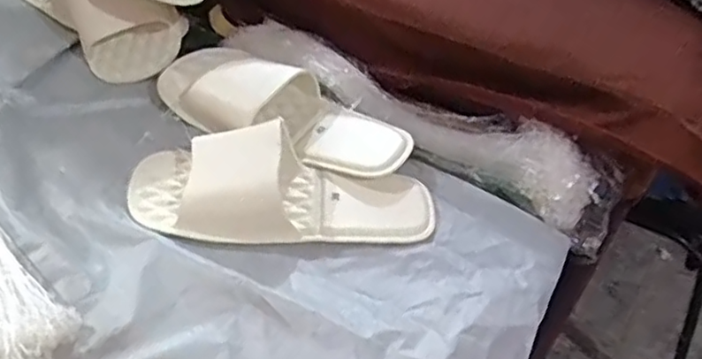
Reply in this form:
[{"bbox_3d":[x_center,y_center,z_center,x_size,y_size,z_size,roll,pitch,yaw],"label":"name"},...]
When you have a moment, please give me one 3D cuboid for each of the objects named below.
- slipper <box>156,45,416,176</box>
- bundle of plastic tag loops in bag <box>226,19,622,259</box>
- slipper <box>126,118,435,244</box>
[{"bbox_3d":[-0.067,-0.074,0.662,0.263,0.049,0.104,19,43,13],"label":"slipper"},{"bbox_3d":[0.063,-0.075,0.698,0.464,0.047,0.089,30,47,24],"label":"bundle of plastic tag loops in bag"},{"bbox_3d":[-0.060,-0.002,0.584,0.276,0.054,0.114,1,42,-7],"label":"slipper"}]

